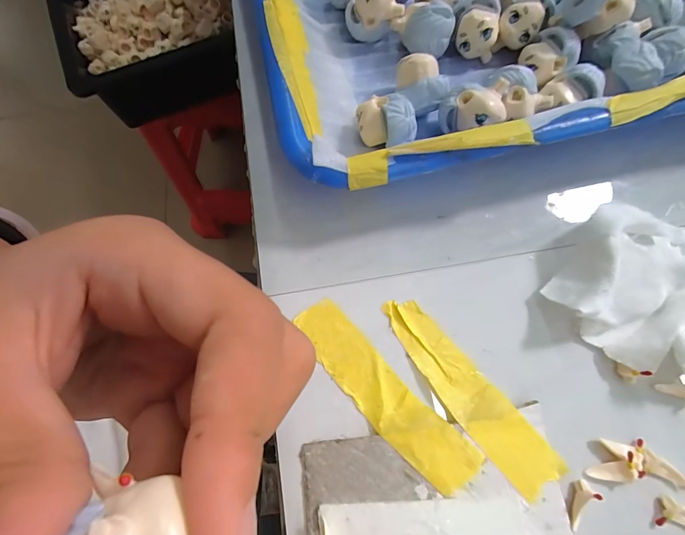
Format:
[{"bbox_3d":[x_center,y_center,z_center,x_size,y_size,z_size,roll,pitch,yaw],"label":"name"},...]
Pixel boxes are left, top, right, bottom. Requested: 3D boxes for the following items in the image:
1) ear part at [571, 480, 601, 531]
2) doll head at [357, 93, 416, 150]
[{"bbox_3d":[0.082,0.082,0.119,0.004,0.008,0.016,24,74,7],"label":"ear part"},{"bbox_3d":[0.019,-0.062,0.153,0.027,0.021,0.019,26,74,8],"label":"doll head"}]

